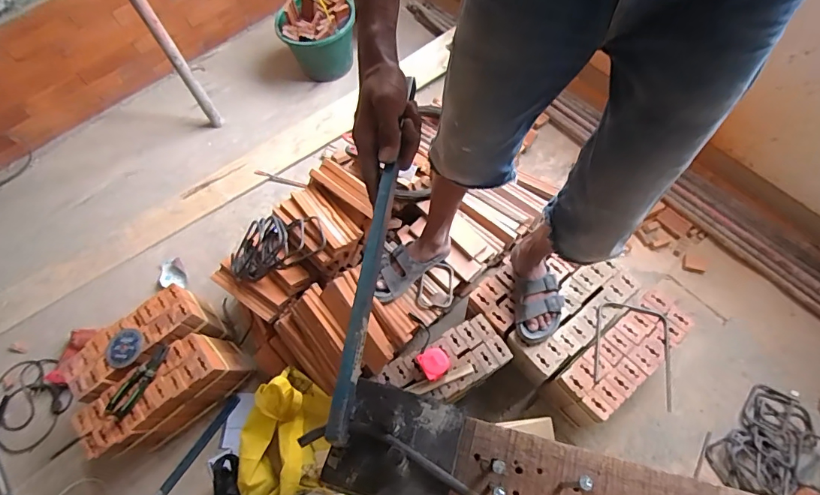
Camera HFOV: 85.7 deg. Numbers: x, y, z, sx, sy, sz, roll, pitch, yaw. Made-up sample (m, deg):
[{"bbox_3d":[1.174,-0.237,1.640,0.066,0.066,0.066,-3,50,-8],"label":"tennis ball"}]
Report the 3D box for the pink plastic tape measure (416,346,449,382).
[{"bbox_3d":[0.058,0.275,1.056,0.068,0.046,0.070,-28,65,-10],"label":"pink plastic tape measure"}]

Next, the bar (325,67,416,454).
[{"bbox_3d":[-0.026,-0.026,0.400,0.015,0.011,0.375,6,58,7],"label":"bar"}]

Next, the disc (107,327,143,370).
[{"bbox_3d":[-0.737,0.259,1.140,0.096,0.005,0.097,-2,64,3],"label":"disc"}]

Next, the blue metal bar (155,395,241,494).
[{"bbox_3d":[-0.603,0.572,1.241,0.027,0.018,0.344,29,69,16],"label":"blue metal bar"}]

